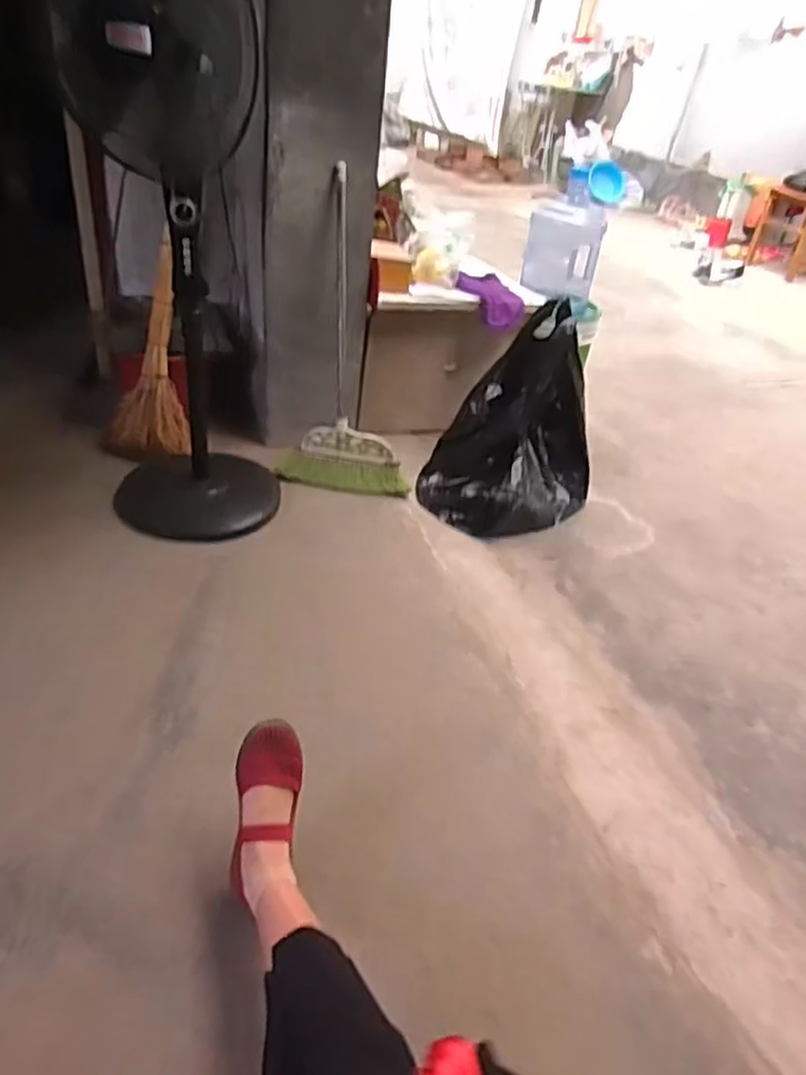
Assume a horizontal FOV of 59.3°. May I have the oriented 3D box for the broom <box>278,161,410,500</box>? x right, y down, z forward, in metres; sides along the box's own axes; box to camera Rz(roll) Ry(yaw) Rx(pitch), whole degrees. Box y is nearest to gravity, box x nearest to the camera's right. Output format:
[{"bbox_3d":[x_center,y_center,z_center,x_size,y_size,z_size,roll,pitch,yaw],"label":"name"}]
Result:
[{"bbox_3d":[-0.155,-0.509,1.872,0.335,0.812,0.083,0,16,-6],"label":"broom"}]

